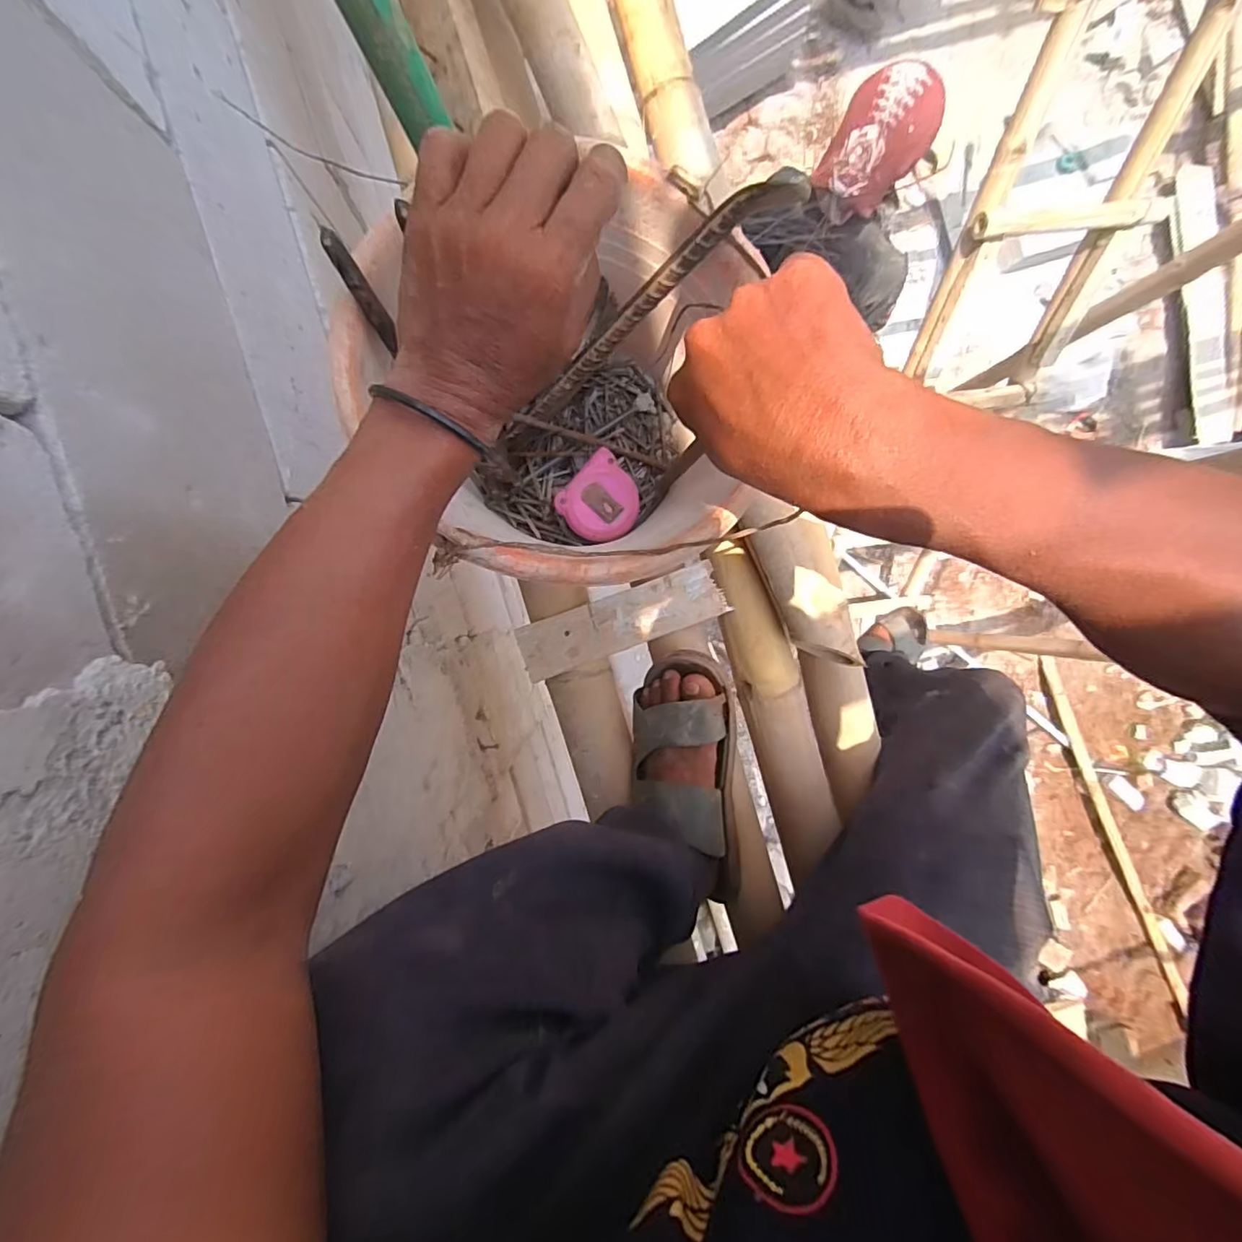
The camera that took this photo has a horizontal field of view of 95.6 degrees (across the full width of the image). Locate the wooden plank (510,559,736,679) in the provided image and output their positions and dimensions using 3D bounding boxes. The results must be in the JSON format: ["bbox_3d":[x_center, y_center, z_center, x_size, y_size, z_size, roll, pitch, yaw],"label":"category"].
[{"bbox_3d":[0.001,0.000,0.536,0.198,0.010,0.053,-20,92,-1],"label":"wooden plank"}]

